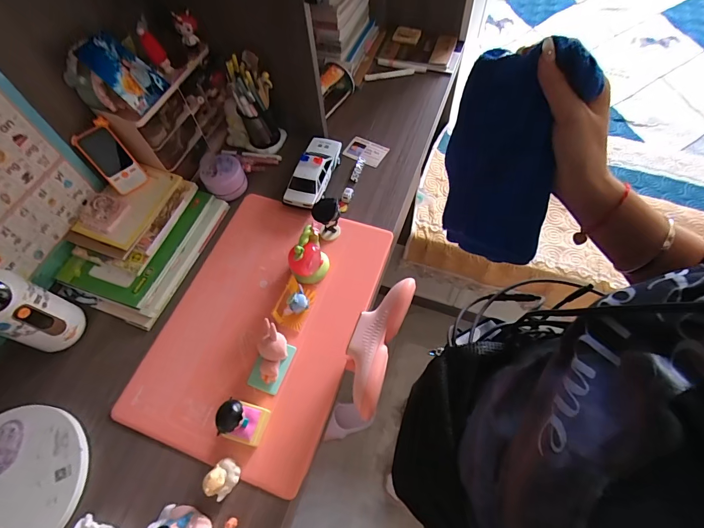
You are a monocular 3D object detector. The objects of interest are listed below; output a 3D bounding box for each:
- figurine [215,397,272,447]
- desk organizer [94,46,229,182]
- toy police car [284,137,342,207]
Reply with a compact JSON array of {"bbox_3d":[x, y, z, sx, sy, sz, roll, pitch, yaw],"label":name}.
[{"bbox_3d":[-0.152,0.223,0.521,0.045,0.090,0.051,12,63,11],"label":"figurine"},{"bbox_3d":[-0.340,-0.293,0.757,0.081,0.176,0.235,24,66,16],"label":"desk organizer"},{"bbox_3d":[-0.077,-0.192,0.759,0.076,0.053,0.179,10,62,10],"label":"toy police car"}]

